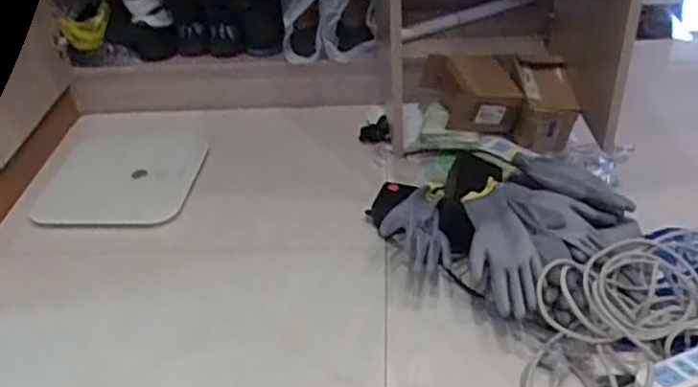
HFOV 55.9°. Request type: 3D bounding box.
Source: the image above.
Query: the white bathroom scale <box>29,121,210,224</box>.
[{"bbox_3d":[-0.458,-0.044,1.316,0.293,0.030,0.321,-1,37,6],"label":"white bathroom scale"}]

